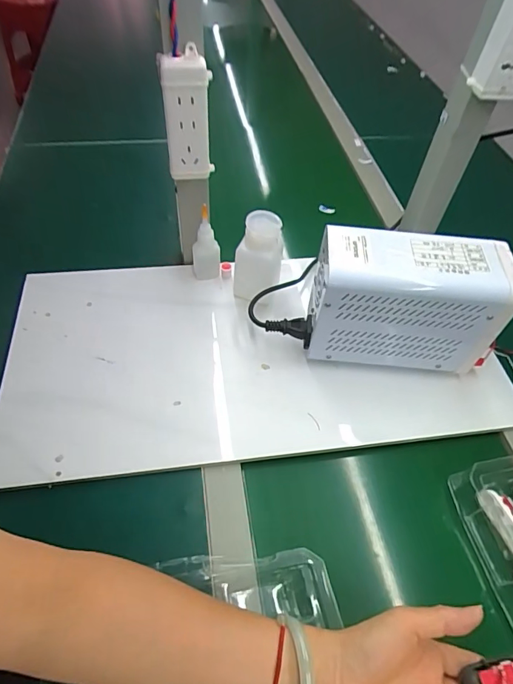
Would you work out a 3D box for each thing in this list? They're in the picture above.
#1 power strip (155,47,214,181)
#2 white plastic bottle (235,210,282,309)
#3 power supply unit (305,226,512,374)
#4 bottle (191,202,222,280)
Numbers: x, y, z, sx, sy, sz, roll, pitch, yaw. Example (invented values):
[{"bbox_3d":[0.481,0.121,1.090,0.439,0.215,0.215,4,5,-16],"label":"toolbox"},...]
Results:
[{"bbox_3d":[-0.071,-0.228,0.450,0.047,0.125,0.023,-3,52,-6],"label":"power strip"},{"bbox_3d":[0.003,-0.105,0.555,0.059,0.110,0.047,19,53,11],"label":"white plastic bottle"},{"bbox_3d":[0.165,-0.041,0.498,0.201,0.150,0.086,6,52,1],"label":"power supply unit"},{"bbox_3d":[-0.068,-0.127,0.577,0.034,0.103,0.027,-26,58,-22],"label":"bottle"}]

